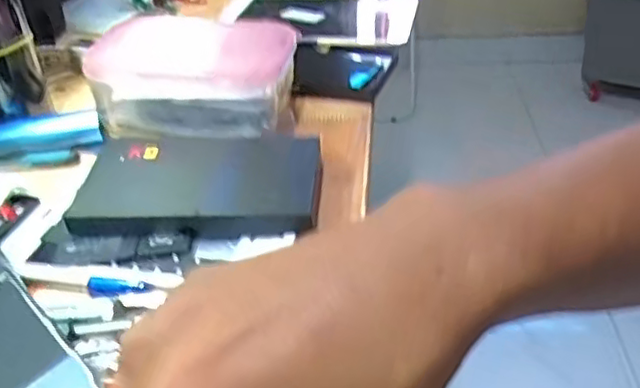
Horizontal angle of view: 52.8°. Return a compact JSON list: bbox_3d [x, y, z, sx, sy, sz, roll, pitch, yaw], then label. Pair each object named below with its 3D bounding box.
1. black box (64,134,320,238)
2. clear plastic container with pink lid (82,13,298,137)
[{"bbox_3d":[-0.090,-0.008,0.489,0.175,0.033,0.100,-1,35,5],"label":"black box"},{"bbox_3d":[-0.109,-0.108,0.581,0.168,0.074,0.107,2,35,8],"label":"clear plastic container with pink lid"}]

